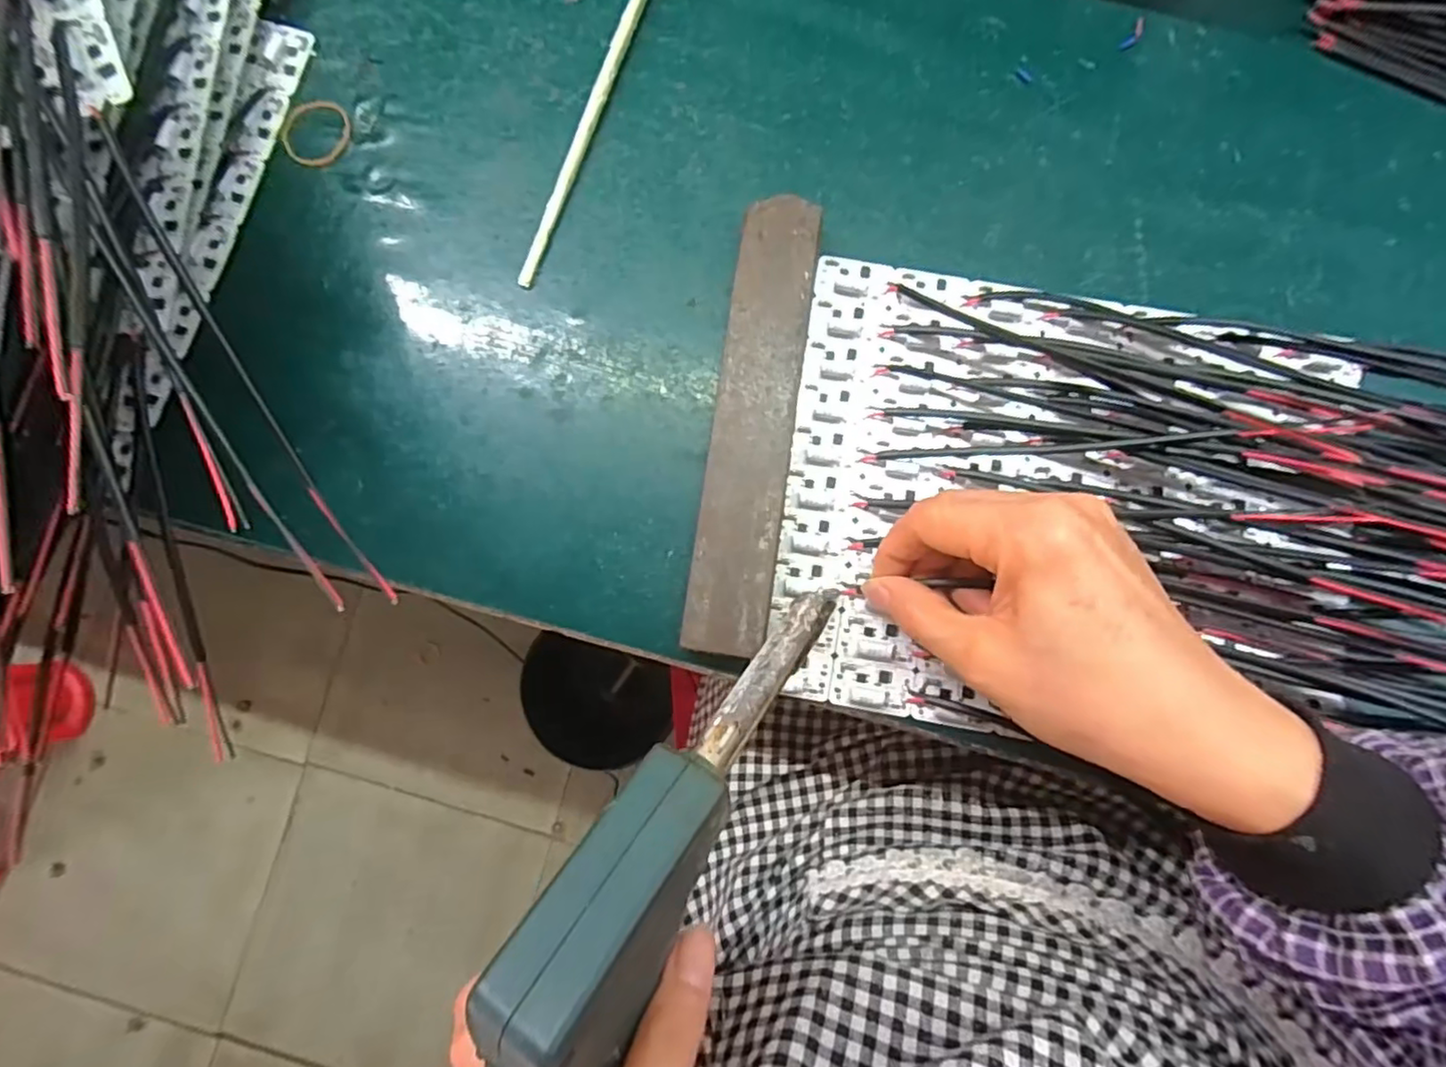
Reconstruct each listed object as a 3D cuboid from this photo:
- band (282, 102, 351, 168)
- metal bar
[{"bbox_3d":[-0.201,-0.197,0.312,0.036,0.004,0.034,0,83,2],"label":"band"},{"bbox_3d":[0.014,-0.048,0.279,0.036,0.017,0.197,8,83,3],"label":"metal bar"}]

